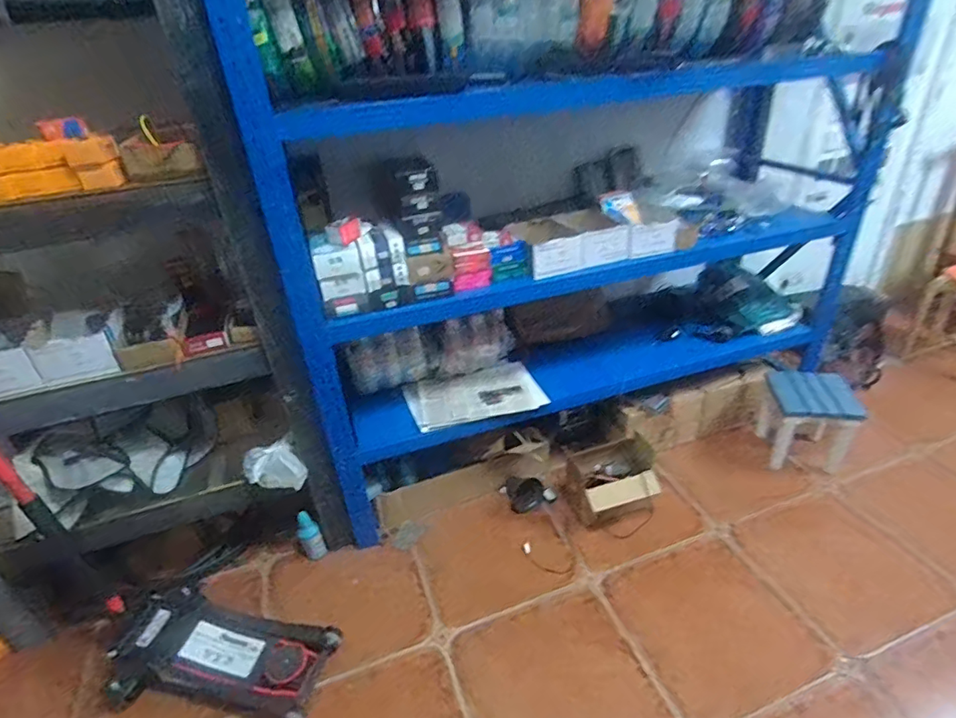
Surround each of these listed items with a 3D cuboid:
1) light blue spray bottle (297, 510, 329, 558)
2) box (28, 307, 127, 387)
[{"bbox_3d":[-0.564,0.594,1.757,0.063,0.163,0.080,-31,41,-31],"label":"light blue spray bottle"},{"bbox_3d":[-1.028,-0.039,1.349,0.191,0.108,0.169,-16,35,-14],"label":"box"}]

